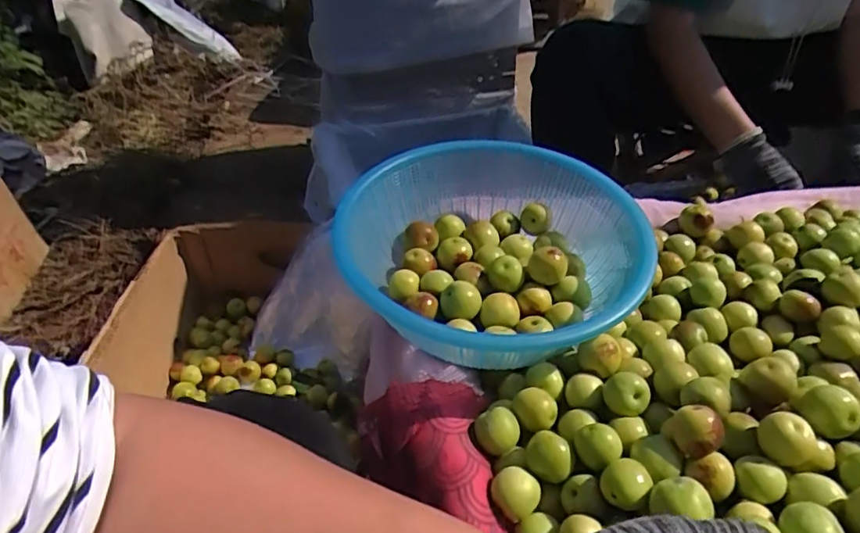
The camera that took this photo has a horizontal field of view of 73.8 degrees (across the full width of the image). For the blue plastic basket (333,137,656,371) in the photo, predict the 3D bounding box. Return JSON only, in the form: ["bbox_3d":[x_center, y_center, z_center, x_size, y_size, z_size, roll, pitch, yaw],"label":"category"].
[{"bbox_3d":[0.066,-0.020,0.536,0.260,0.077,0.290,22,46,24],"label":"blue plastic basket"}]

